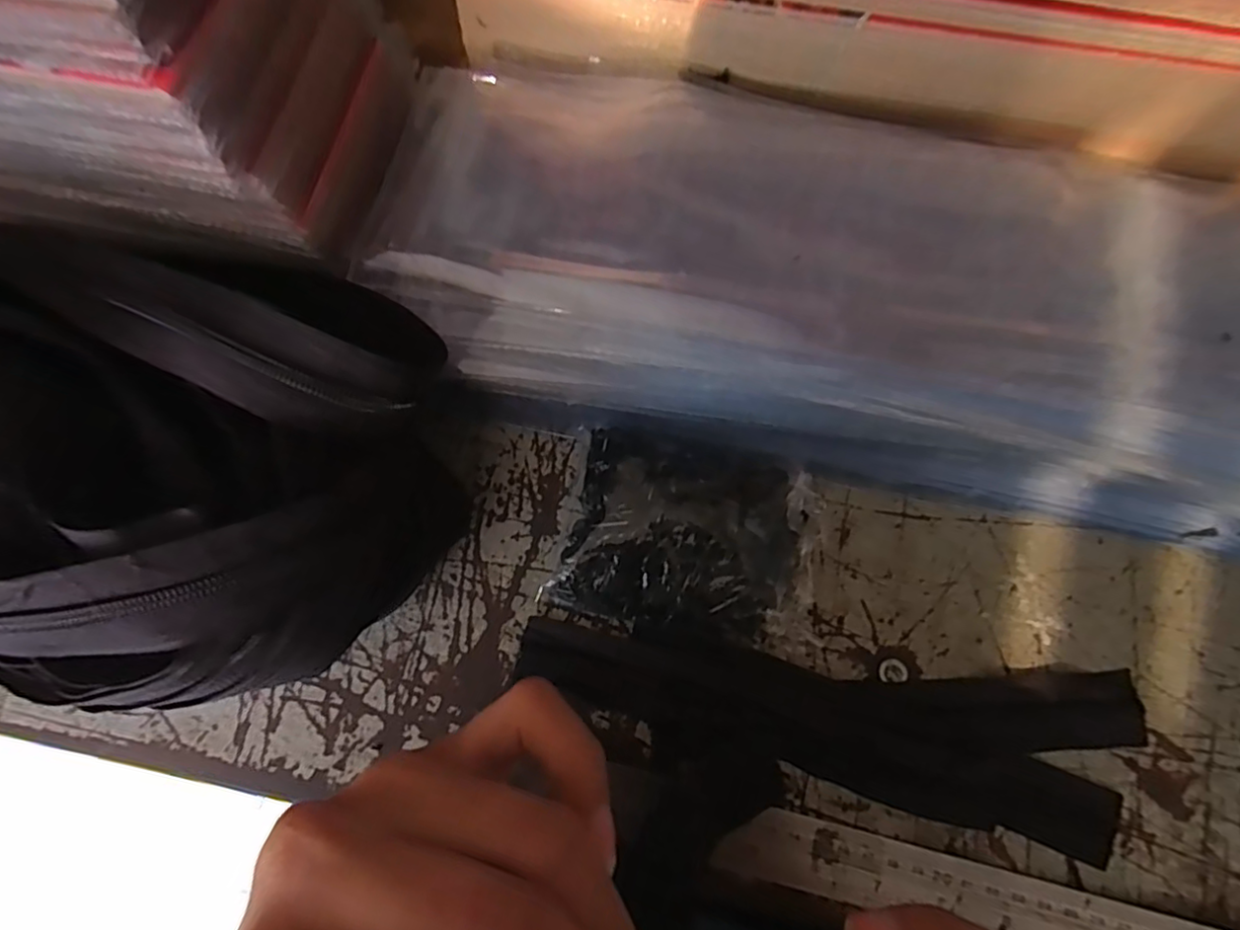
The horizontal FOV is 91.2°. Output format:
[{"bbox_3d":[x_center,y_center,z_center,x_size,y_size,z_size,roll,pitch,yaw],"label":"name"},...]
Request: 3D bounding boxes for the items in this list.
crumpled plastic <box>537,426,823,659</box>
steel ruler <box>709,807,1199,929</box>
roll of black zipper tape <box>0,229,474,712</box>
[{"bbox_3d":[0.033,0.031,0.268,0.110,0.033,0.084,9,75,3],"label":"crumpled plastic"},{"bbox_3d":[0.286,0.209,0.232,0.494,0.007,0.027,13,71,4],"label":"steel ruler"},{"bbox_3d":[-0.178,-0.001,0.228,0.234,0.129,0.143,18,75,5],"label":"roll of black zipper tape"}]

